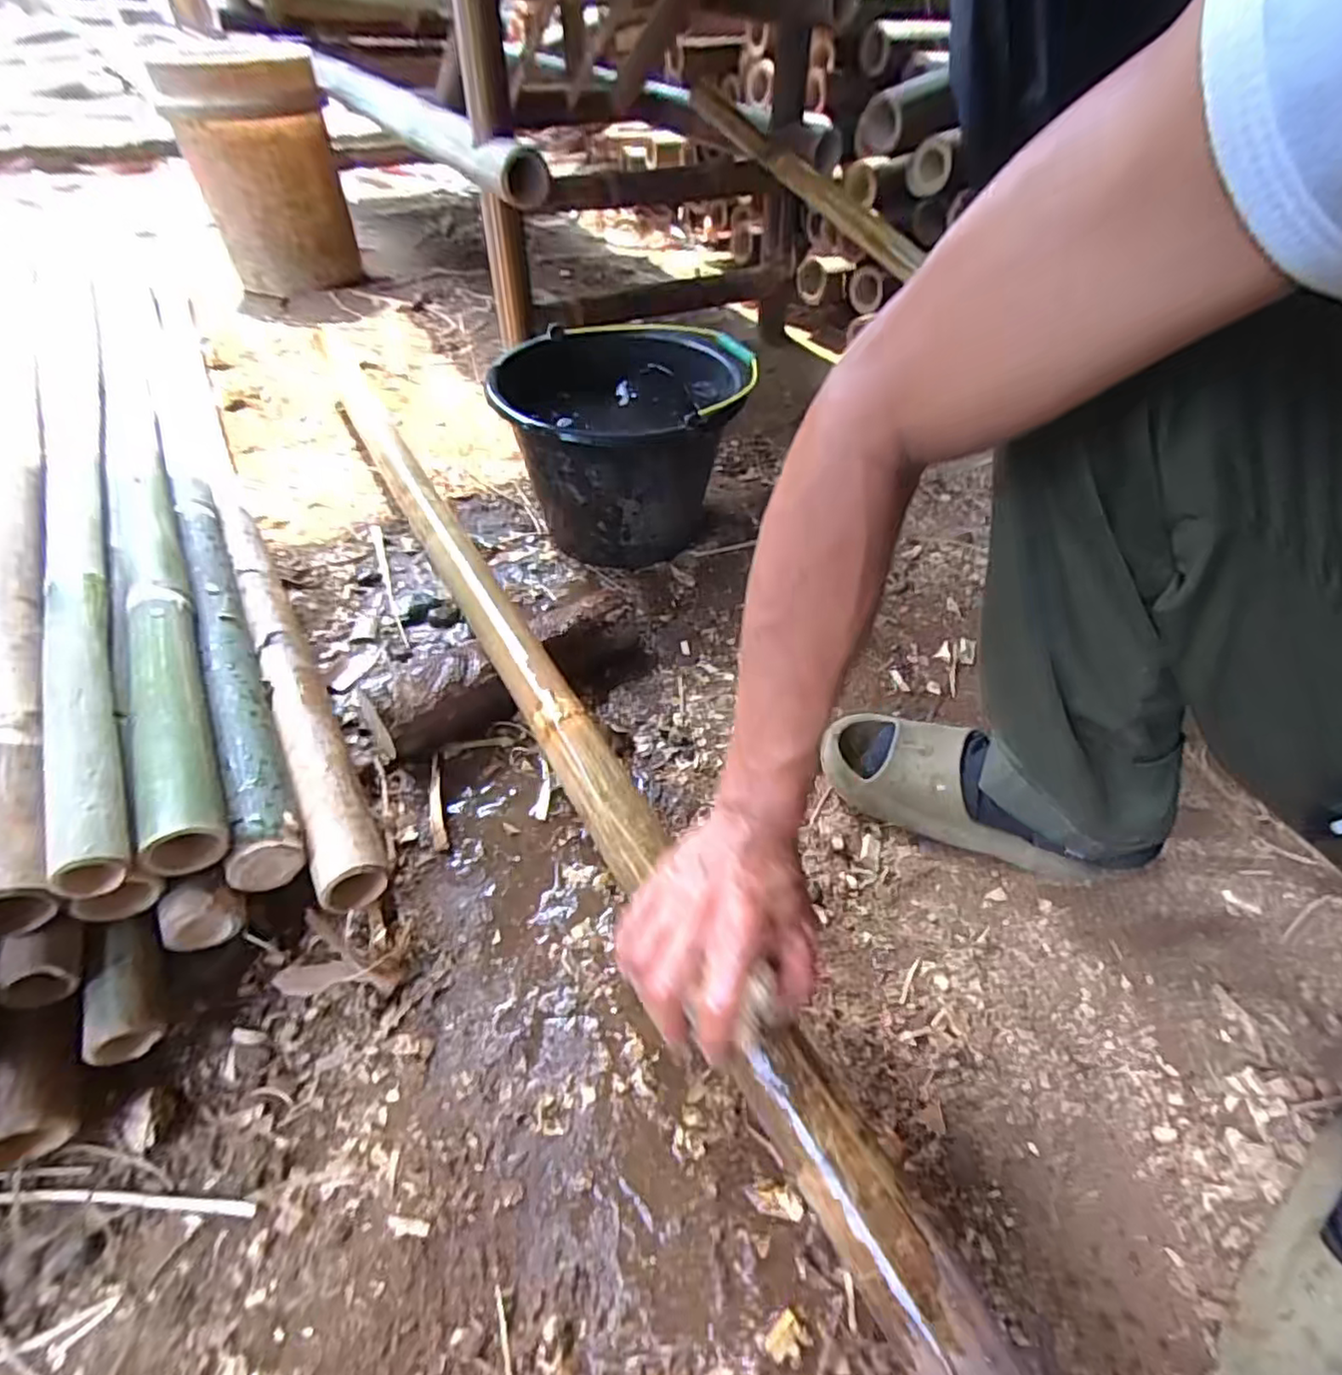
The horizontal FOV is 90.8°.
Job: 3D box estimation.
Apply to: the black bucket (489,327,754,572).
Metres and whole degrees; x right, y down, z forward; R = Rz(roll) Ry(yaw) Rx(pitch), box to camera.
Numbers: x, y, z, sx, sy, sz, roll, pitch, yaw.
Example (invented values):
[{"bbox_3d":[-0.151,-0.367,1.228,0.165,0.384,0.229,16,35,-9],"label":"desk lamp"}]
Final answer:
[{"bbox_3d":[-0.060,-0.289,0.813,0.277,0.200,0.277,3,48,-3],"label":"black bucket"}]

